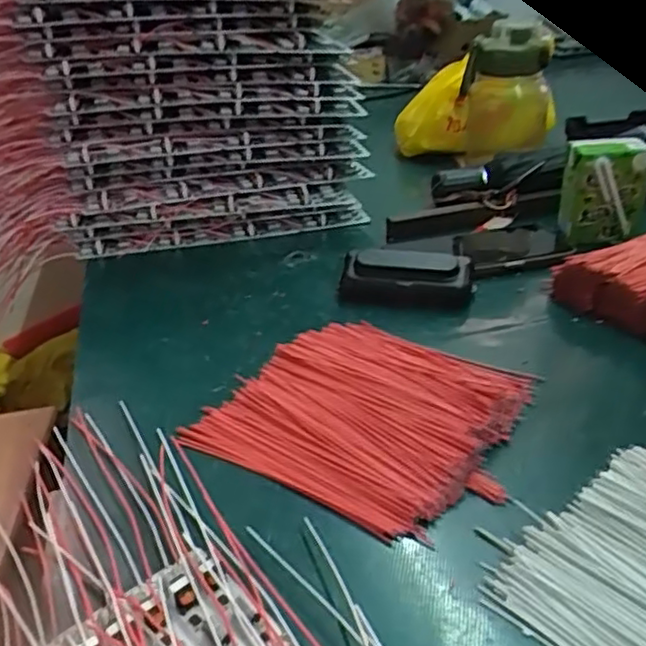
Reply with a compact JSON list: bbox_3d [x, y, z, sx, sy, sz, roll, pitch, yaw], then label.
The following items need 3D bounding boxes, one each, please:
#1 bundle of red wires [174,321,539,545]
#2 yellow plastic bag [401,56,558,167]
[{"bbox_3d":[0.025,0.048,0.412,0.169,0.017,0.155,15,34,29],"label":"bundle of red wires"},{"bbox_3d":[0.181,-0.259,0.827,0.188,0.100,0.147,2,31,16],"label":"yellow plastic bag"}]

